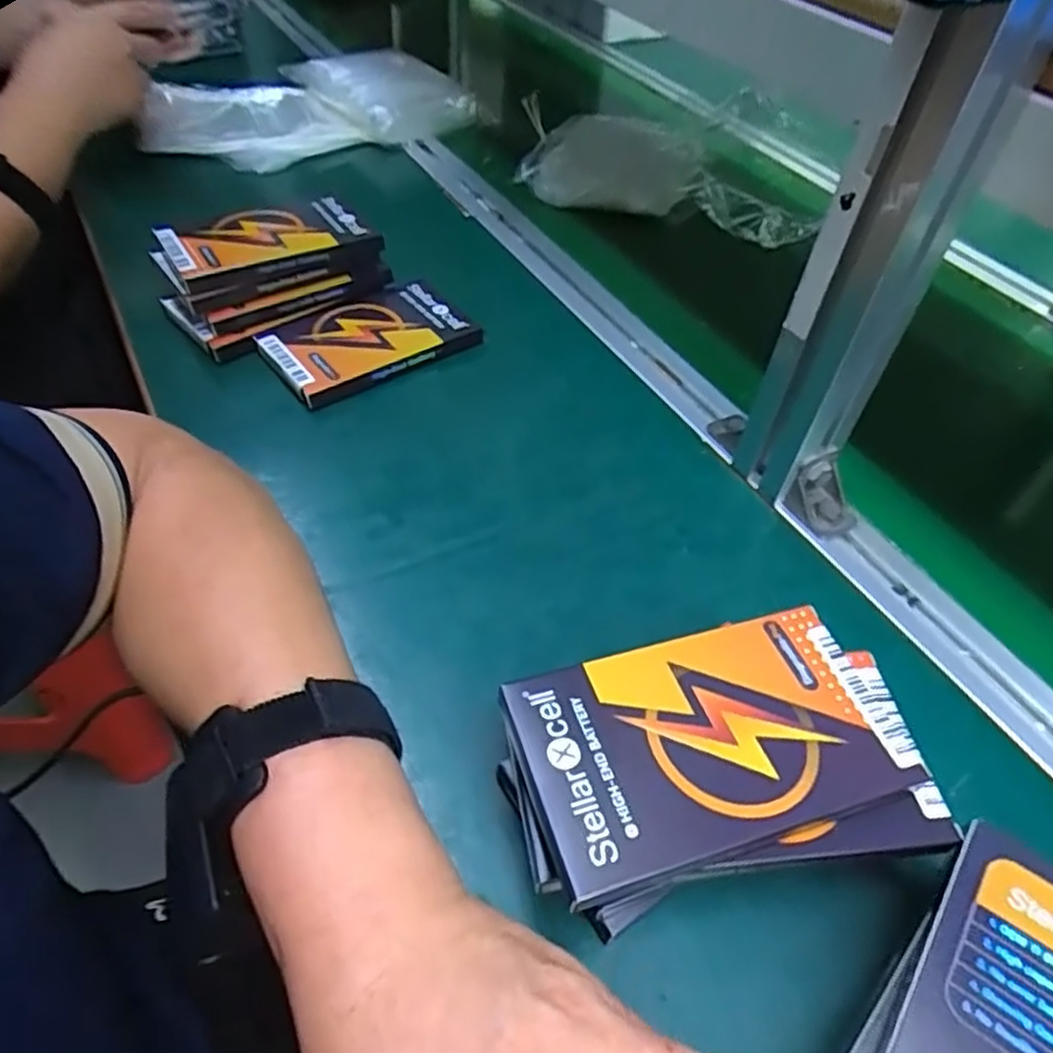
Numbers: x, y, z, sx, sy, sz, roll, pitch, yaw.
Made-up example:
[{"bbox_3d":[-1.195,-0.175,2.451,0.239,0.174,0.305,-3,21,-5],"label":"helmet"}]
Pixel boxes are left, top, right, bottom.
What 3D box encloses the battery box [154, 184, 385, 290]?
[{"bbox_3d":[-0.171,-0.194,0.491,0.131,0.017,0.071,-19,53,-21],"label":"battery box"}]

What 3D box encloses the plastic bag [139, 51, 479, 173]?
[{"bbox_3d":[-0.199,-0.402,0.702,0.307,0.054,0.135,-11,49,-12],"label":"plastic bag"}]

